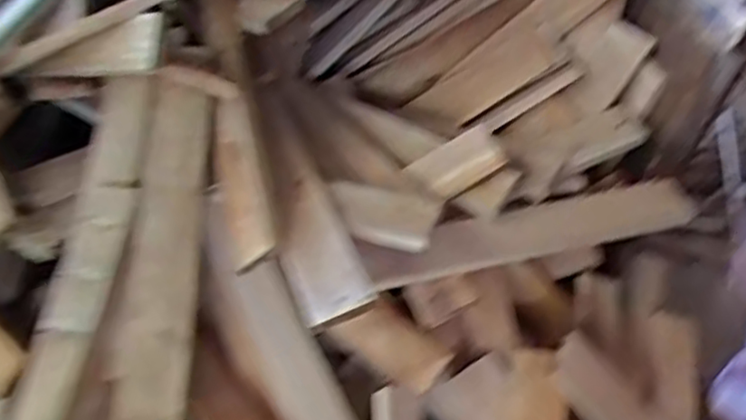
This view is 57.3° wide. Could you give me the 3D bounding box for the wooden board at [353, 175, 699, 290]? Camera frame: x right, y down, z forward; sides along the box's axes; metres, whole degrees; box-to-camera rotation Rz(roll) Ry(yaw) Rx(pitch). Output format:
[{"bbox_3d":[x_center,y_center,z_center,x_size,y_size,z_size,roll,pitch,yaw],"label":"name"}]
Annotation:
[{"bbox_3d":[0.233,0.028,0.950,0.533,0.073,0.023,-11,3,-22],"label":"wooden board"}]

